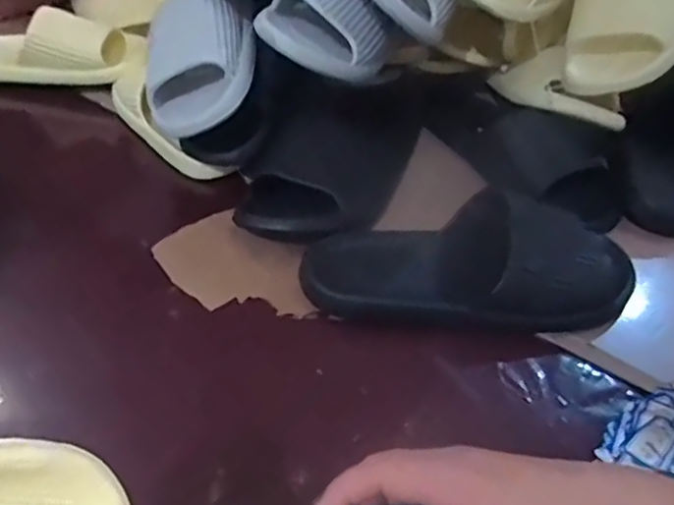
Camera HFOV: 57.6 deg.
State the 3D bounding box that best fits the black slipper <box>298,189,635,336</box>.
[{"bbox_3d":[0.112,0.007,0.507,0.277,0.072,0.105,1,42,-4],"label":"black slipper"}]

